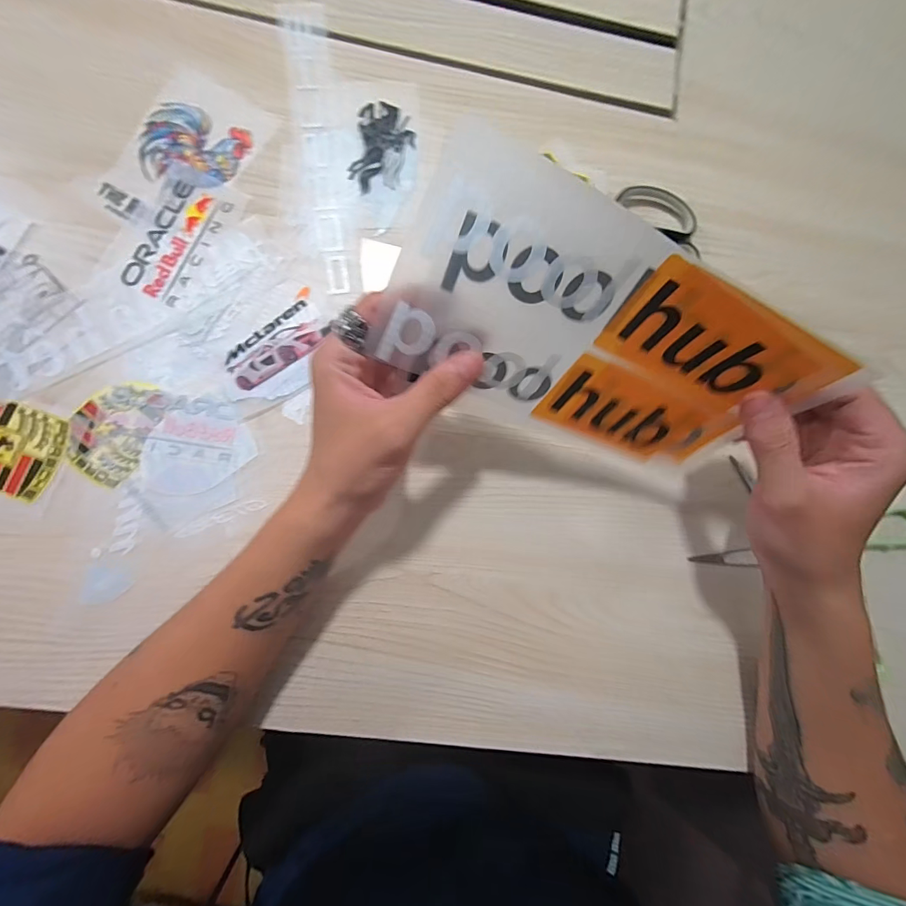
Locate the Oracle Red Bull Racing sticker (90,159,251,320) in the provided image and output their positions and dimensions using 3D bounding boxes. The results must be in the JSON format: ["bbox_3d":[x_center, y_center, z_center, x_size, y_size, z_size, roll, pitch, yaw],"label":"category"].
[{"bbox_3d":[-0.206,-0.156,0.293,0.067,0.004,0.111,24,84,-4],"label":"Oracle Red Bull Racing sticker"}]

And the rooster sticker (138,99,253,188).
[{"bbox_3d":[-0.198,-0.230,0.302,0.073,0.004,0.063,24,84,-4],"label":"rooster sticker"}]

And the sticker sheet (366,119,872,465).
[{"bbox_3d":[0.076,-0.055,0.213,0.217,0.113,0.030,19,44,-16],"label":"sticker sheet"}]

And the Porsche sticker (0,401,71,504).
[{"bbox_3d":[-0.306,-0.005,0.272,0.071,0.004,0.059,23,84,-4],"label":"Porsche sticker"}]

